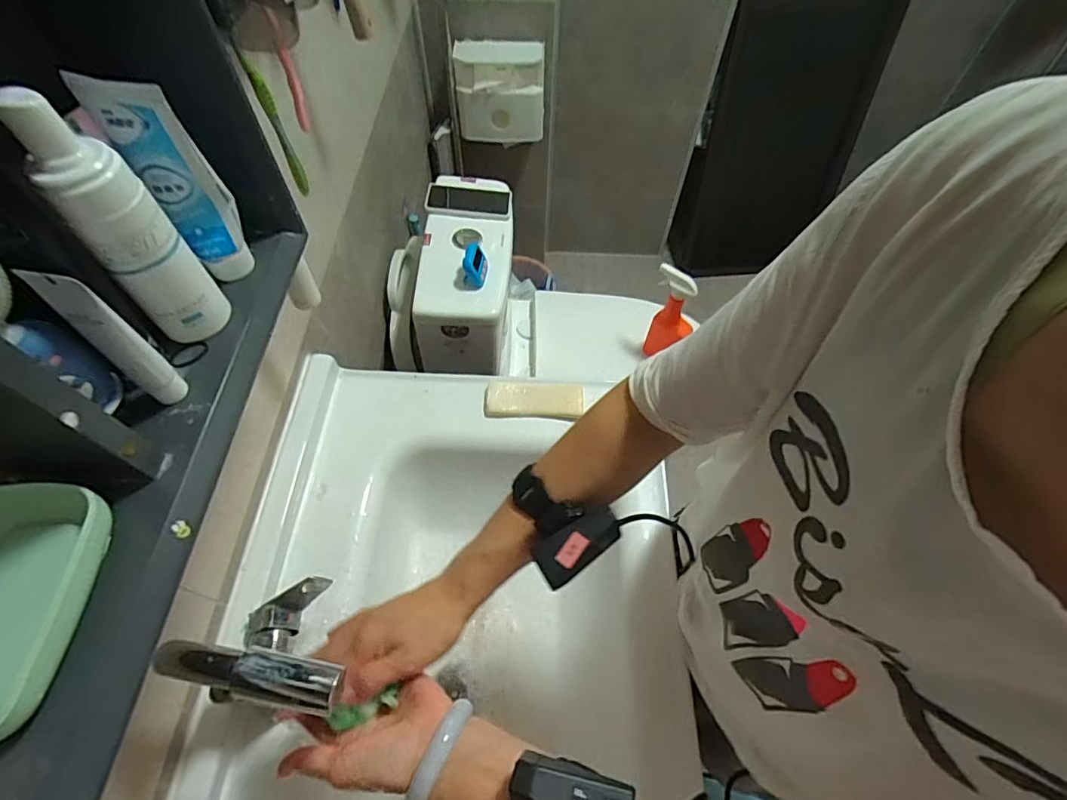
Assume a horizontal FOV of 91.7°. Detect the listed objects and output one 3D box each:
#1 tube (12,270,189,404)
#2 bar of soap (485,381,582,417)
[{"bbox_3d":[-0.243,-0.034,0.302,0.028,0.108,0.020,31,63,16],"label":"tube"},{"bbox_3d":[0.001,-0.003,0.732,0.135,0.013,0.053,0,58,-1],"label":"bar of soap"}]

